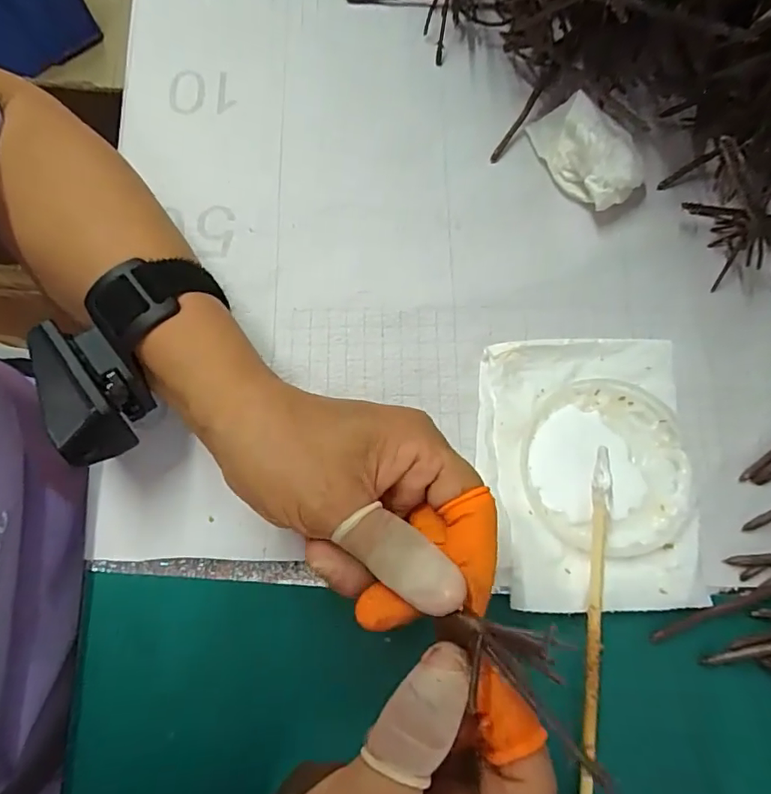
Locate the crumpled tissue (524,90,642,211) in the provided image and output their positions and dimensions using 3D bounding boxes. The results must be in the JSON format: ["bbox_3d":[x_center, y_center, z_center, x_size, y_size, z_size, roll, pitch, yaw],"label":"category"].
[{"bbox_3d":[0.117,-0.144,0.299,0.037,0.032,0.072,-33,78,-8],"label":"crumpled tissue"}]

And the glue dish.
[{"bbox_3d":[0.114,0.035,0.268,0.083,0.007,0.087,2,76,0],"label":"glue dish"}]

